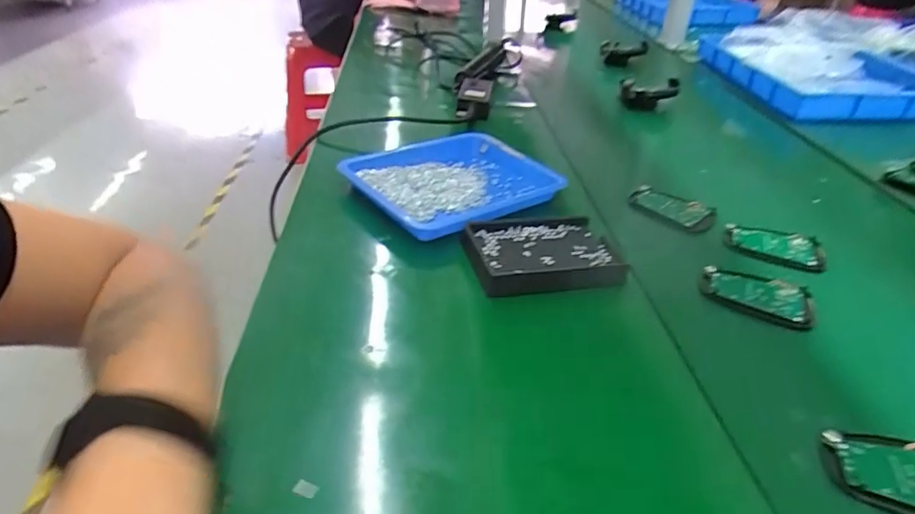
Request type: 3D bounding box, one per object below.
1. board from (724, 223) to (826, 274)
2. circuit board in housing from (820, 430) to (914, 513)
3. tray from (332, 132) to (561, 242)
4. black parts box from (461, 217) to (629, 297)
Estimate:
[{"bbox_3d":[0.341,-0.012,0.593,0.096,0.015,0.055,18,37,22],"label":"board"},{"bbox_3d":[0.293,0.144,0.360,0.093,0.019,0.064,16,36,19],"label":"circuit board in housing"},{"bbox_3d":[-0.006,-0.092,0.643,0.223,0.032,0.183,-24,42,-33],"label":"tray"},{"bbox_3d":[0.078,-0.004,0.531,0.139,0.024,0.100,-5,35,-10],"label":"black parts box"}]

